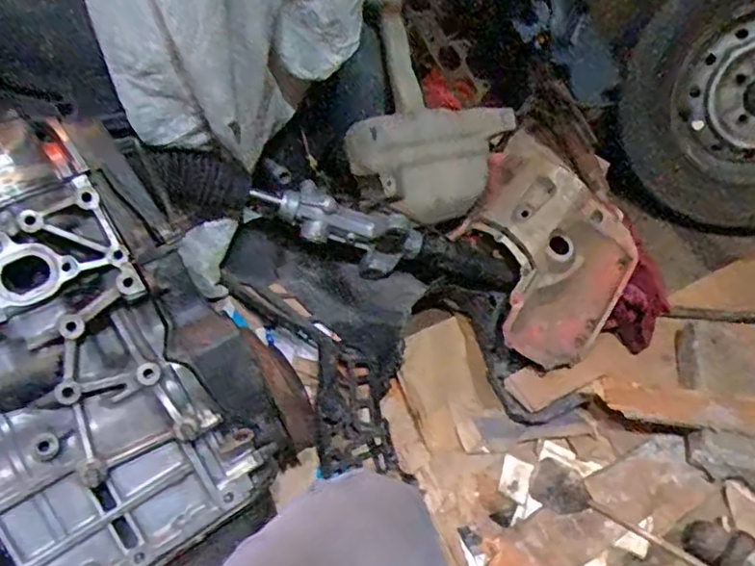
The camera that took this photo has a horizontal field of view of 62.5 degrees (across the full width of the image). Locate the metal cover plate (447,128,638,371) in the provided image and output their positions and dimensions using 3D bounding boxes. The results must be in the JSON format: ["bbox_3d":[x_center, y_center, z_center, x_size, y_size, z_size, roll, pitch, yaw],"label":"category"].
[{"bbox_3d":[0.276,-0.047,1.058,0.332,0.082,0.281,44,96,1],"label":"metal cover plate"}]

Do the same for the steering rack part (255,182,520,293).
[{"bbox_3d":[0.012,-0.063,1.002,0.444,0.101,0.066,18,44,-19],"label":"steering rack part"}]

